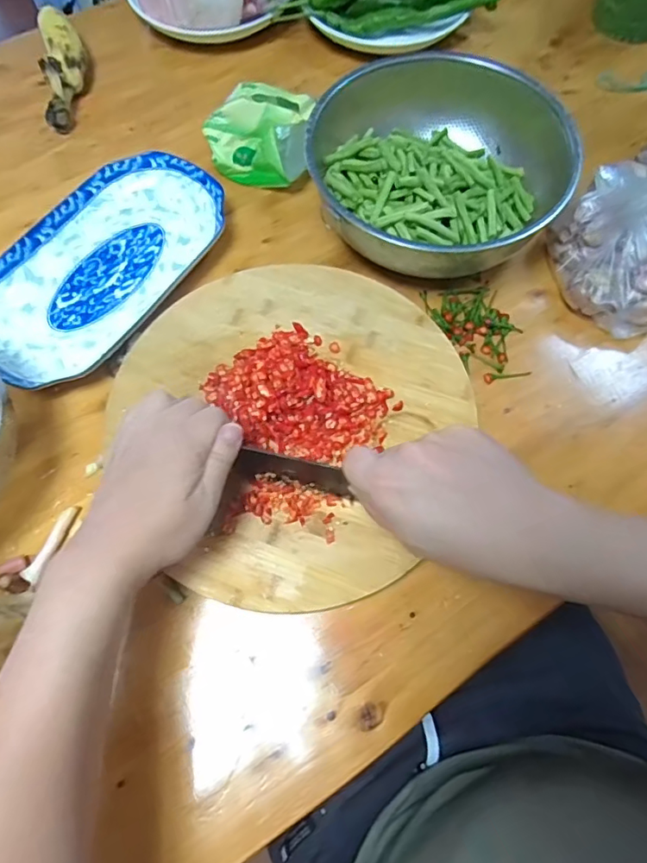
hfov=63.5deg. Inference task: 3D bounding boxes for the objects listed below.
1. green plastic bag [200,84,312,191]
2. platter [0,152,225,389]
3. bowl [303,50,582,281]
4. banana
[{"bbox_3d":[-0.064,-0.319,0.562,0.113,0.066,0.088,19,69,8],"label":"green plastic bag"},{"bbox_3d":[-0.223,-0.168,0.521,0.147,0.030,0.270,33,72,13],"label":"platter"},{"bbox_3d":[0.103,-0.286,0.531,0.237,0.093,0.279,-8,68,-3],"label":"bowl"},{"bbox_3d":[-0.303,-0.429,0.616,0.047,0.052,0.162,-9,68,-3],"label":"banana"}]

